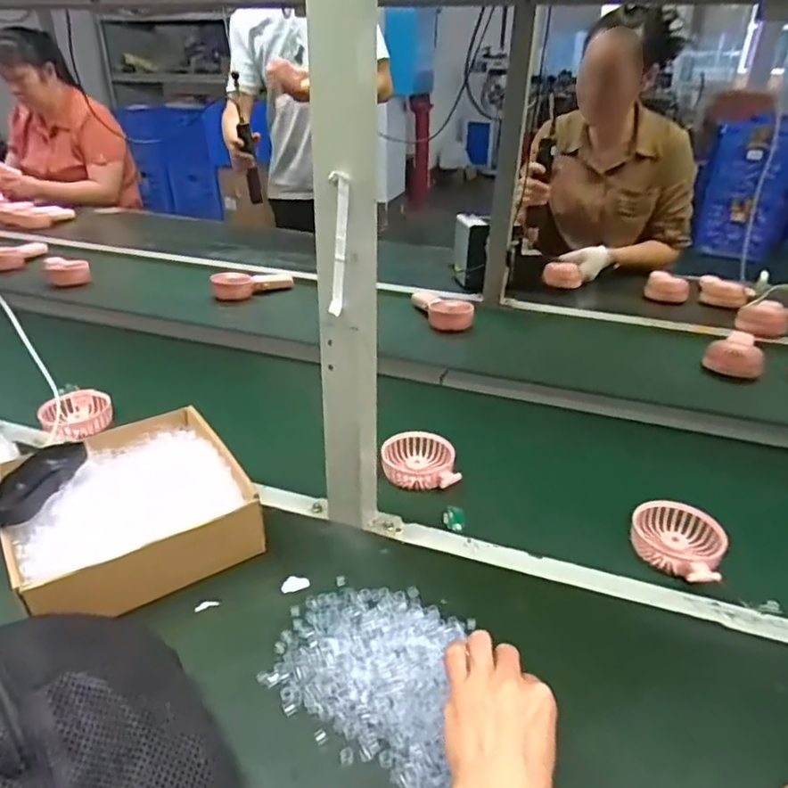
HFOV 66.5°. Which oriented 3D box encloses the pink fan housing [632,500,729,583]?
[{"bbox_3d":[0.301,0.161,0.643,0.090,0.038,0.097,19,34,29],"label":"pink fan housing"}]

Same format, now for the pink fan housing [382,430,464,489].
[{"bbox_3d":[0.032,0.083,0.748,0.092,0.032,0.081,0,29,0],"label":"pink fan housing"}]

